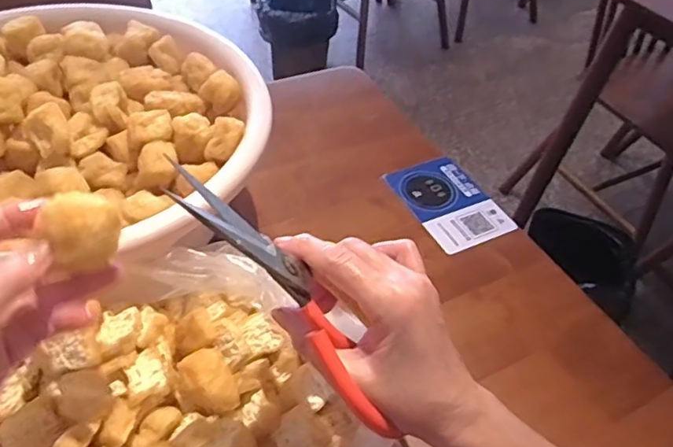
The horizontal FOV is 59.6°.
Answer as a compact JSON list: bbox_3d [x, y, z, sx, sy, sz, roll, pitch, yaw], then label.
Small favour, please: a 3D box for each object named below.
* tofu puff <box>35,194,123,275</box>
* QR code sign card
[{"bbox_3d":[-0.126,0.003,0.290,0.034,0.030,0.023,-21,51,-23],"label":"tofu puff"},{"bbox_3d":[0.118,-0.022,0.611,0.087,0.008,0.119,-17,50,-21],"label":"QR code sign card"}]

